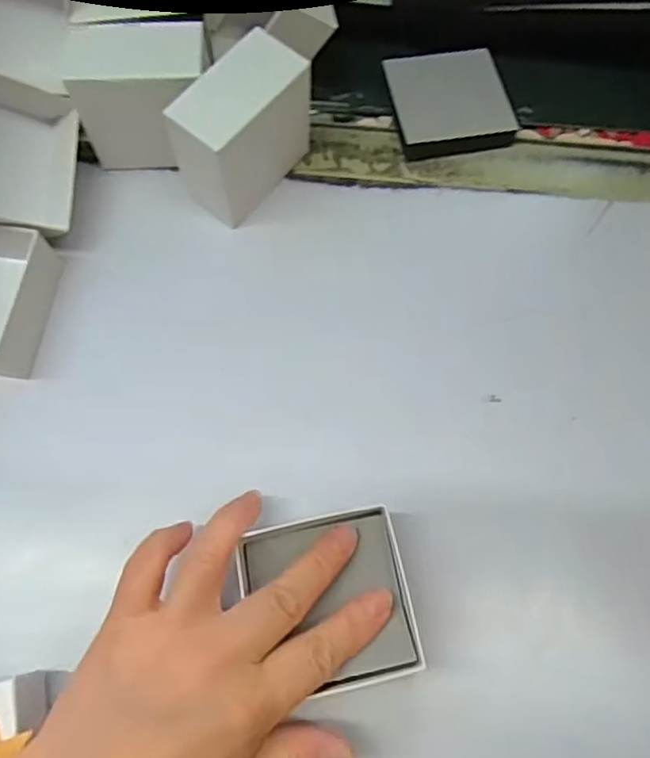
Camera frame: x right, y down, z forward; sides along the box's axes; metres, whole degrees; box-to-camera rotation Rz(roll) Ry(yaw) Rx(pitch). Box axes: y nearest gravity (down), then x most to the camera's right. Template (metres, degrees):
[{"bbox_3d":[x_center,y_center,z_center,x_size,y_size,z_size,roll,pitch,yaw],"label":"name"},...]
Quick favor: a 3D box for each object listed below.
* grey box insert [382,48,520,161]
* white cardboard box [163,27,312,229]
[{"bbox_3d":[0.071,-0.162,0.366,0.066,0.014,0.061,-9,71,-4],"label":"grey box insert"},{"bbox_3d":[-0.042,-0.126,0.326,0.036,0.073,0.071,37,74,11],"label":"white cardboard box"}]

